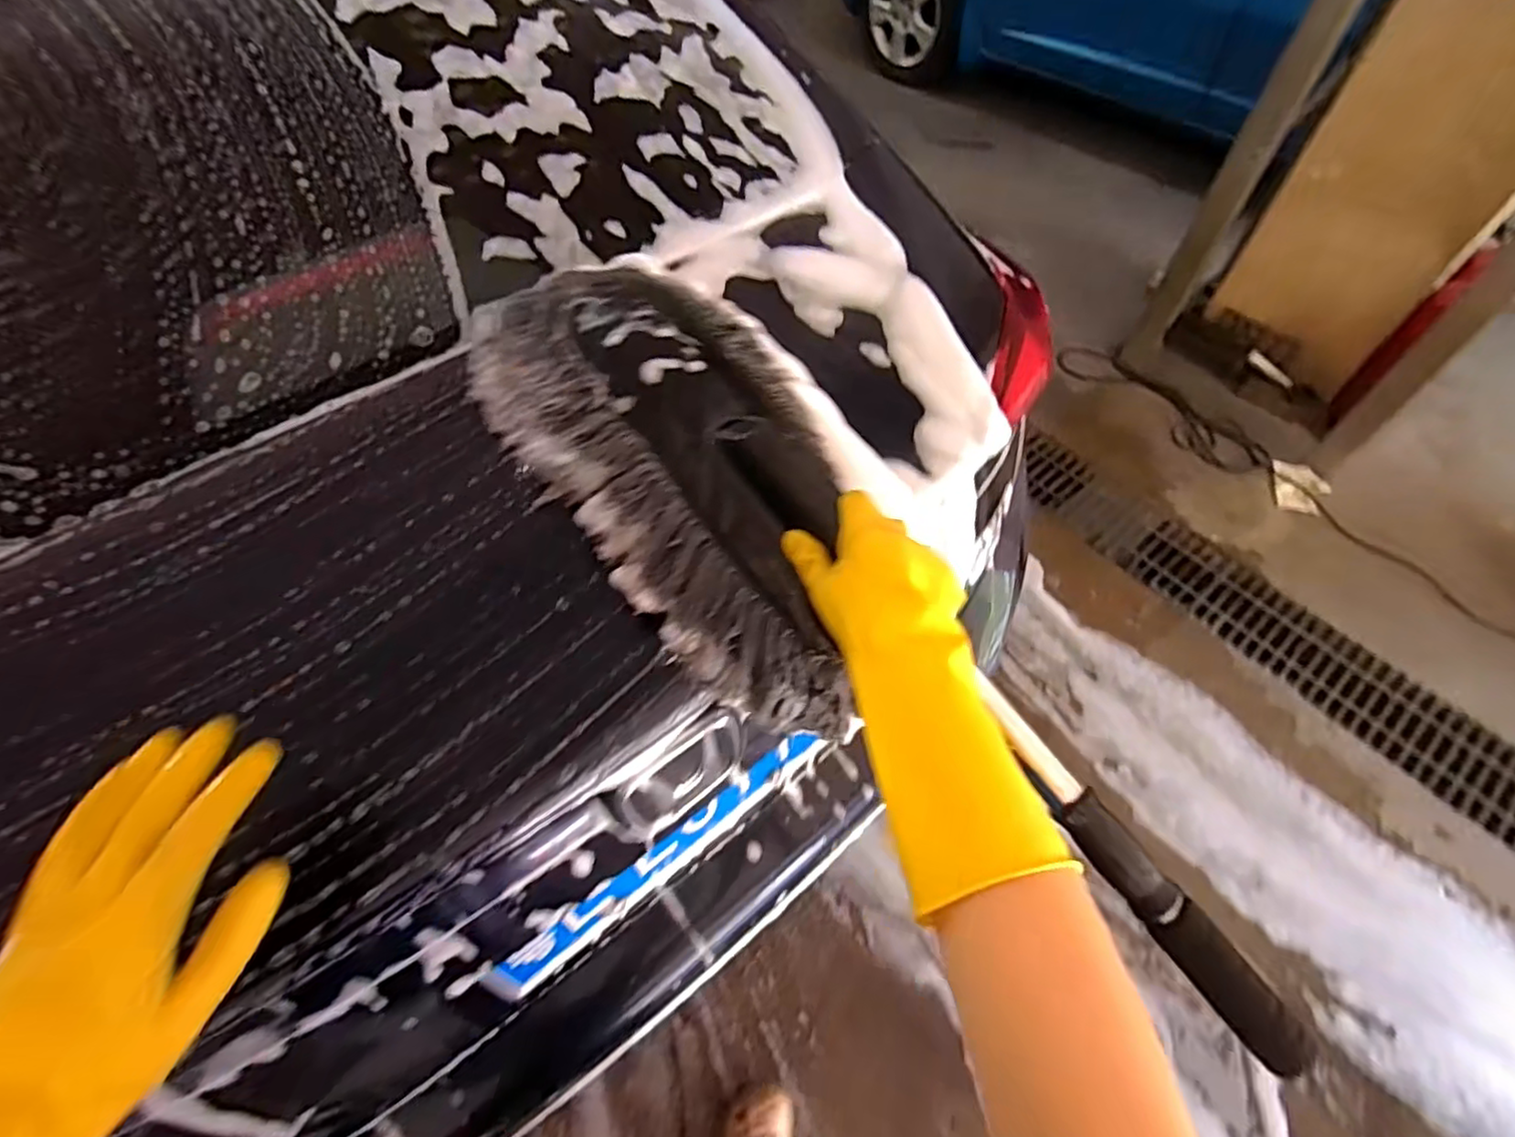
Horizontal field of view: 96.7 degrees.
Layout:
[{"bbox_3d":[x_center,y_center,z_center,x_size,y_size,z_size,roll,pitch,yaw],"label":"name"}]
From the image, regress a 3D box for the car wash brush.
[{"bbox_3d":[0.066,0.025,0.473,0.228,0.087,0.758,-35,73,-22],"label":"car wash brush"}]

